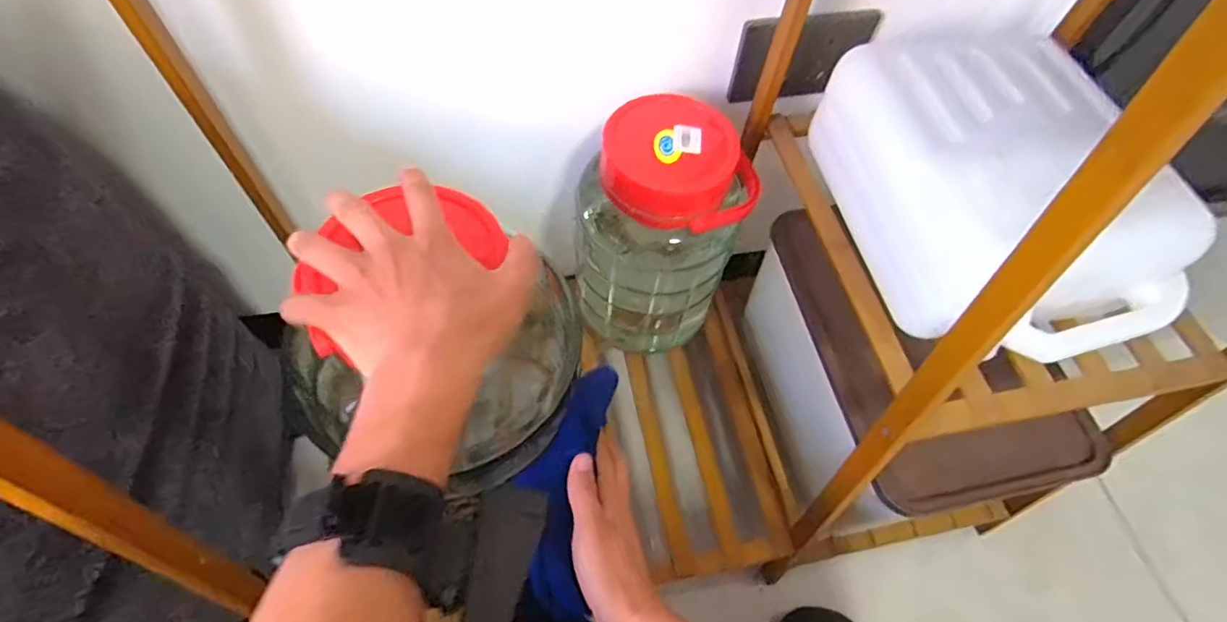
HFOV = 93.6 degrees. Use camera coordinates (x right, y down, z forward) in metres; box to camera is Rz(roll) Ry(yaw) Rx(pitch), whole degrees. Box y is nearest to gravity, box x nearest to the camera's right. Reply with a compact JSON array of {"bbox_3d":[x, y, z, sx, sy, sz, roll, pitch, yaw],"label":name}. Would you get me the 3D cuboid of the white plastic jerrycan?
[{"bbox_3d":[0.290,-0.085,0.453,0.176,0.122,0.257,-8,60,-9],"label":"white plastic jerrycan"}]

